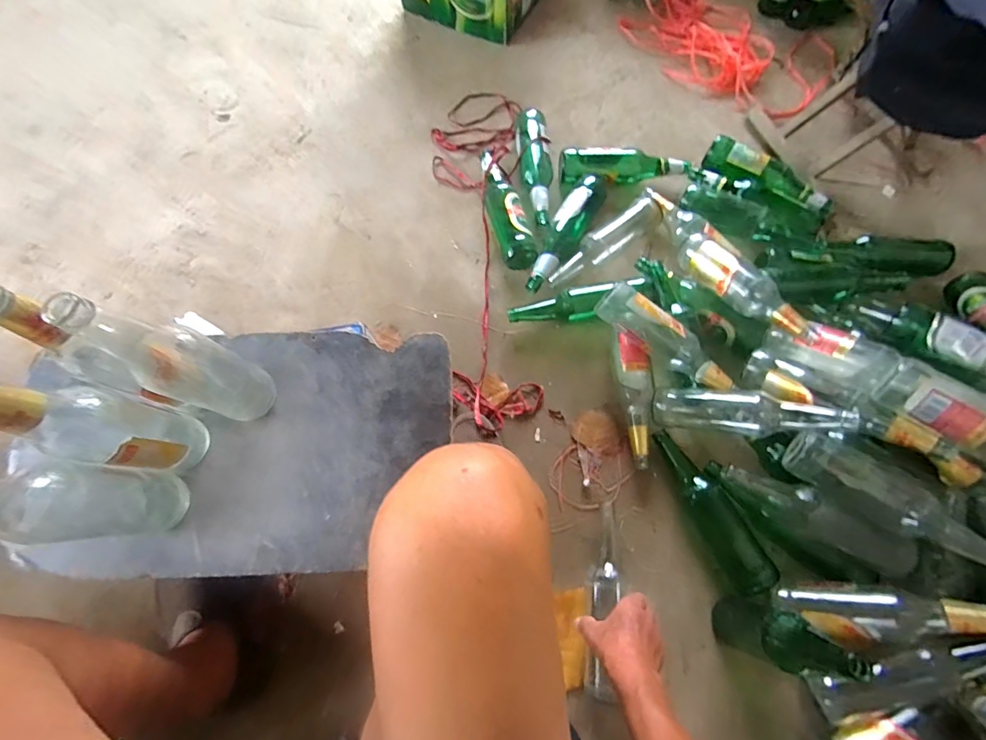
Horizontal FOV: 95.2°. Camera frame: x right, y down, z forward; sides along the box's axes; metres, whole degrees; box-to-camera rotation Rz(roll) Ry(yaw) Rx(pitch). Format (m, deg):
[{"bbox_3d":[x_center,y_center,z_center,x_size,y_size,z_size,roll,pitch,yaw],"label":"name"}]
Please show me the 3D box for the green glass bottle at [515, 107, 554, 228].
[{"bbox_3d":[0.088,-0.412,0.933,0.067,0.057,0.289,-6,70,0],"label":"green glass bottle"}]

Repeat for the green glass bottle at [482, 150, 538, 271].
[{"bbox_3d":[0.024,-0.331,0.900,0.076,0.062,0.277,-11,70,-2],"label":"green glass bottle"}]

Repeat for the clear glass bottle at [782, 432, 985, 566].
[{"bbox_3d":[0.541,0.170,0.609,0.269,0.066,0.081,31,75,11],"label":"clear glass bottle"}]

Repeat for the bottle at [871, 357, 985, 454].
[{"bbox_3d":[0.620,0.082,0.548,0.262,0.075,0.075,38,75,26],"label":"bottle"}]

